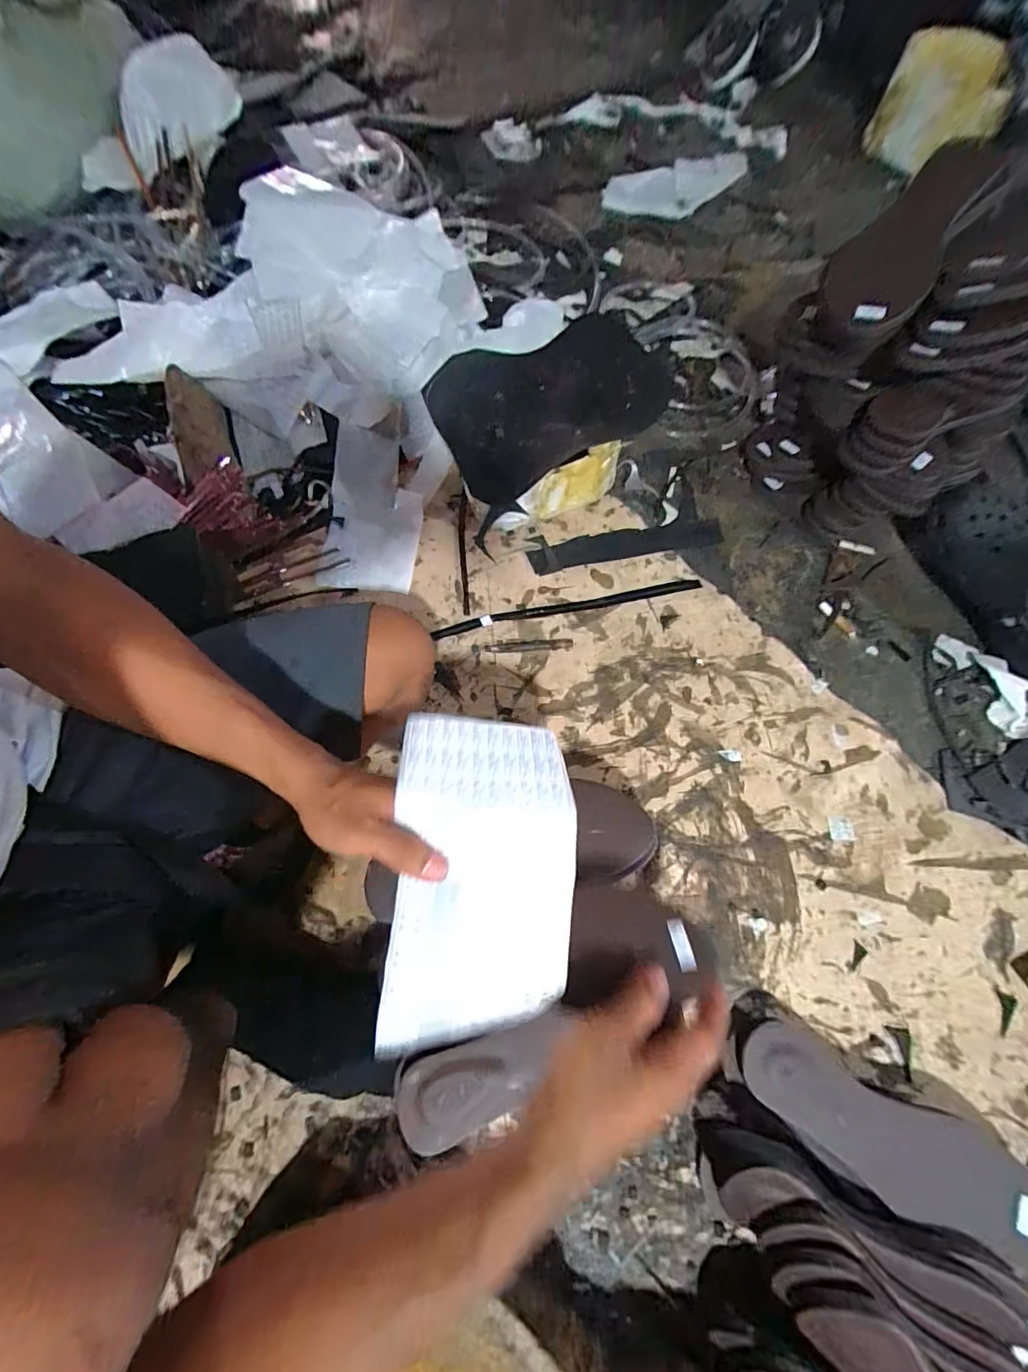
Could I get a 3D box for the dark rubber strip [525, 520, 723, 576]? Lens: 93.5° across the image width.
[{"bbox_3d":[0.147,-0.188,0.634,0.253,0.013,0.054,-11,72,-2],"label":"dark rubber strip"}]

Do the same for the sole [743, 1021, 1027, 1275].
[{"bbox_3d":[0.312,0.378,0.404,0.244,0.015,0.080,24,74,10],"label":"sole"}]

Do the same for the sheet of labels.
[{"bbox_3d":[-0.022,0.135,0.339,0.123,0.060,0.223,2,72,3],"label":"sheet of labels"}]

